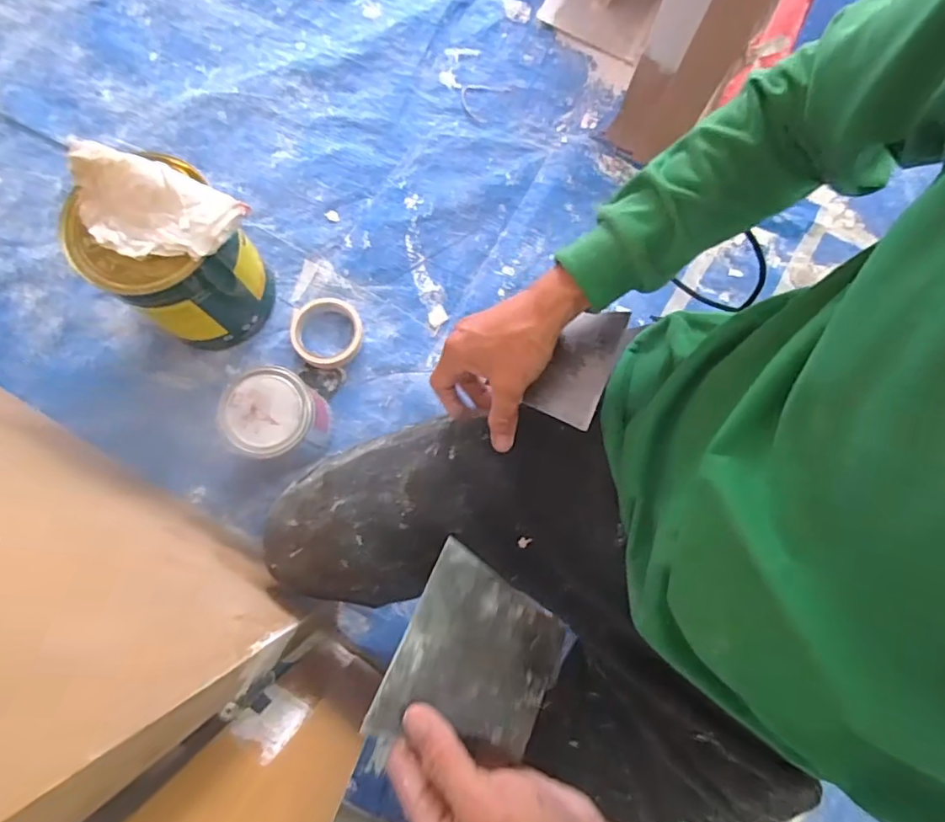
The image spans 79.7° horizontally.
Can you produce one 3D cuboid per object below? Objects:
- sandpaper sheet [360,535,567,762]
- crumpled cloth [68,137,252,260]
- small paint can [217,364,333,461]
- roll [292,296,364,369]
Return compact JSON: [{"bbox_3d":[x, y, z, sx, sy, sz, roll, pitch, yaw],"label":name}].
[{"bbox_3d":[0.004,0.148,0.333,0.098,0.009,0.104,32,69,-15],"label":"sandpaper sheet"},{"bbox_3d":[-0.336,-0.208,0.580,0.179,0.030,0.096,19,79,2],"label":"crumpled cloth"},{"bbox_3d":[-0.230,0.011,0.693,0.100,0.129,0.100,0,79,-2],"label":"small paint can"},{"bbox_3d":[-0.195,-0.106,0.766,0.088,0.030,0.095,0,80,-1],"label":"roll"}]

